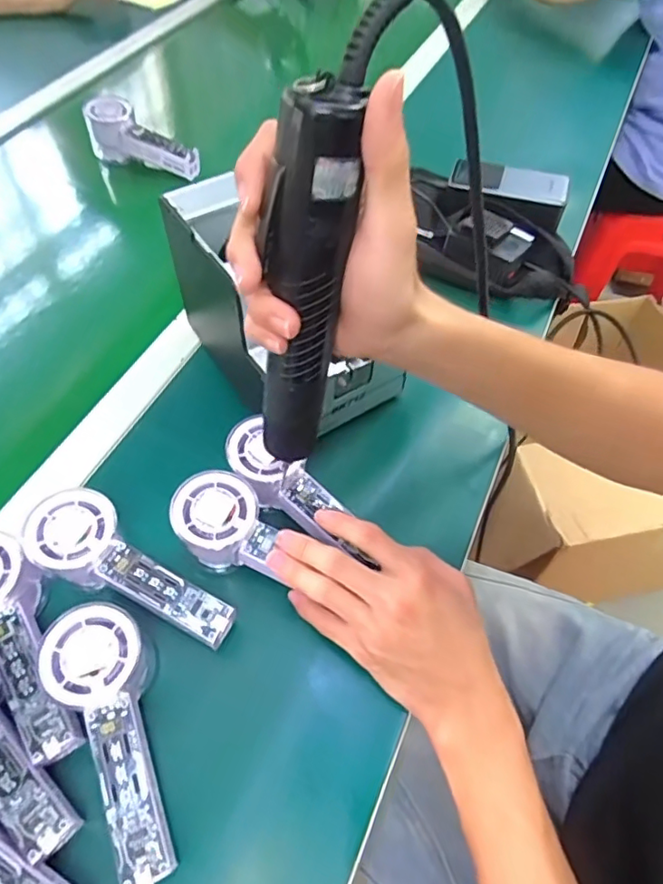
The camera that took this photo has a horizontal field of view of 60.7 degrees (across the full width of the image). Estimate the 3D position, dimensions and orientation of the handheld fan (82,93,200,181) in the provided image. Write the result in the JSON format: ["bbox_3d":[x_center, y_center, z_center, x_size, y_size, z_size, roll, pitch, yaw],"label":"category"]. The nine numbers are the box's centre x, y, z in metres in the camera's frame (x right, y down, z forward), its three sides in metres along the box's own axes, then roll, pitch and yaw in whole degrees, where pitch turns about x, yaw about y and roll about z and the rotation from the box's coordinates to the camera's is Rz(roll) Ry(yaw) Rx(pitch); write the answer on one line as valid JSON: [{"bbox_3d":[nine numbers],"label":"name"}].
[{"bbox_3d":[-0.233,-0.372,0.706,0.154,0.067,0.044,28,60,18],"label":"handheld fan"}]

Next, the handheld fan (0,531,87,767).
[{"bbox_3d":[-0.196,0.122,0.354,0.058,0.032,0.150,-30,73,-19],"label":"handheld fan"}]

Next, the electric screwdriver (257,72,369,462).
[{"bbox_3d":[-0.014,-0.065,0.279,0.030,0.193,0.027,28,47,18],"label":"electric screwdriver"}]

